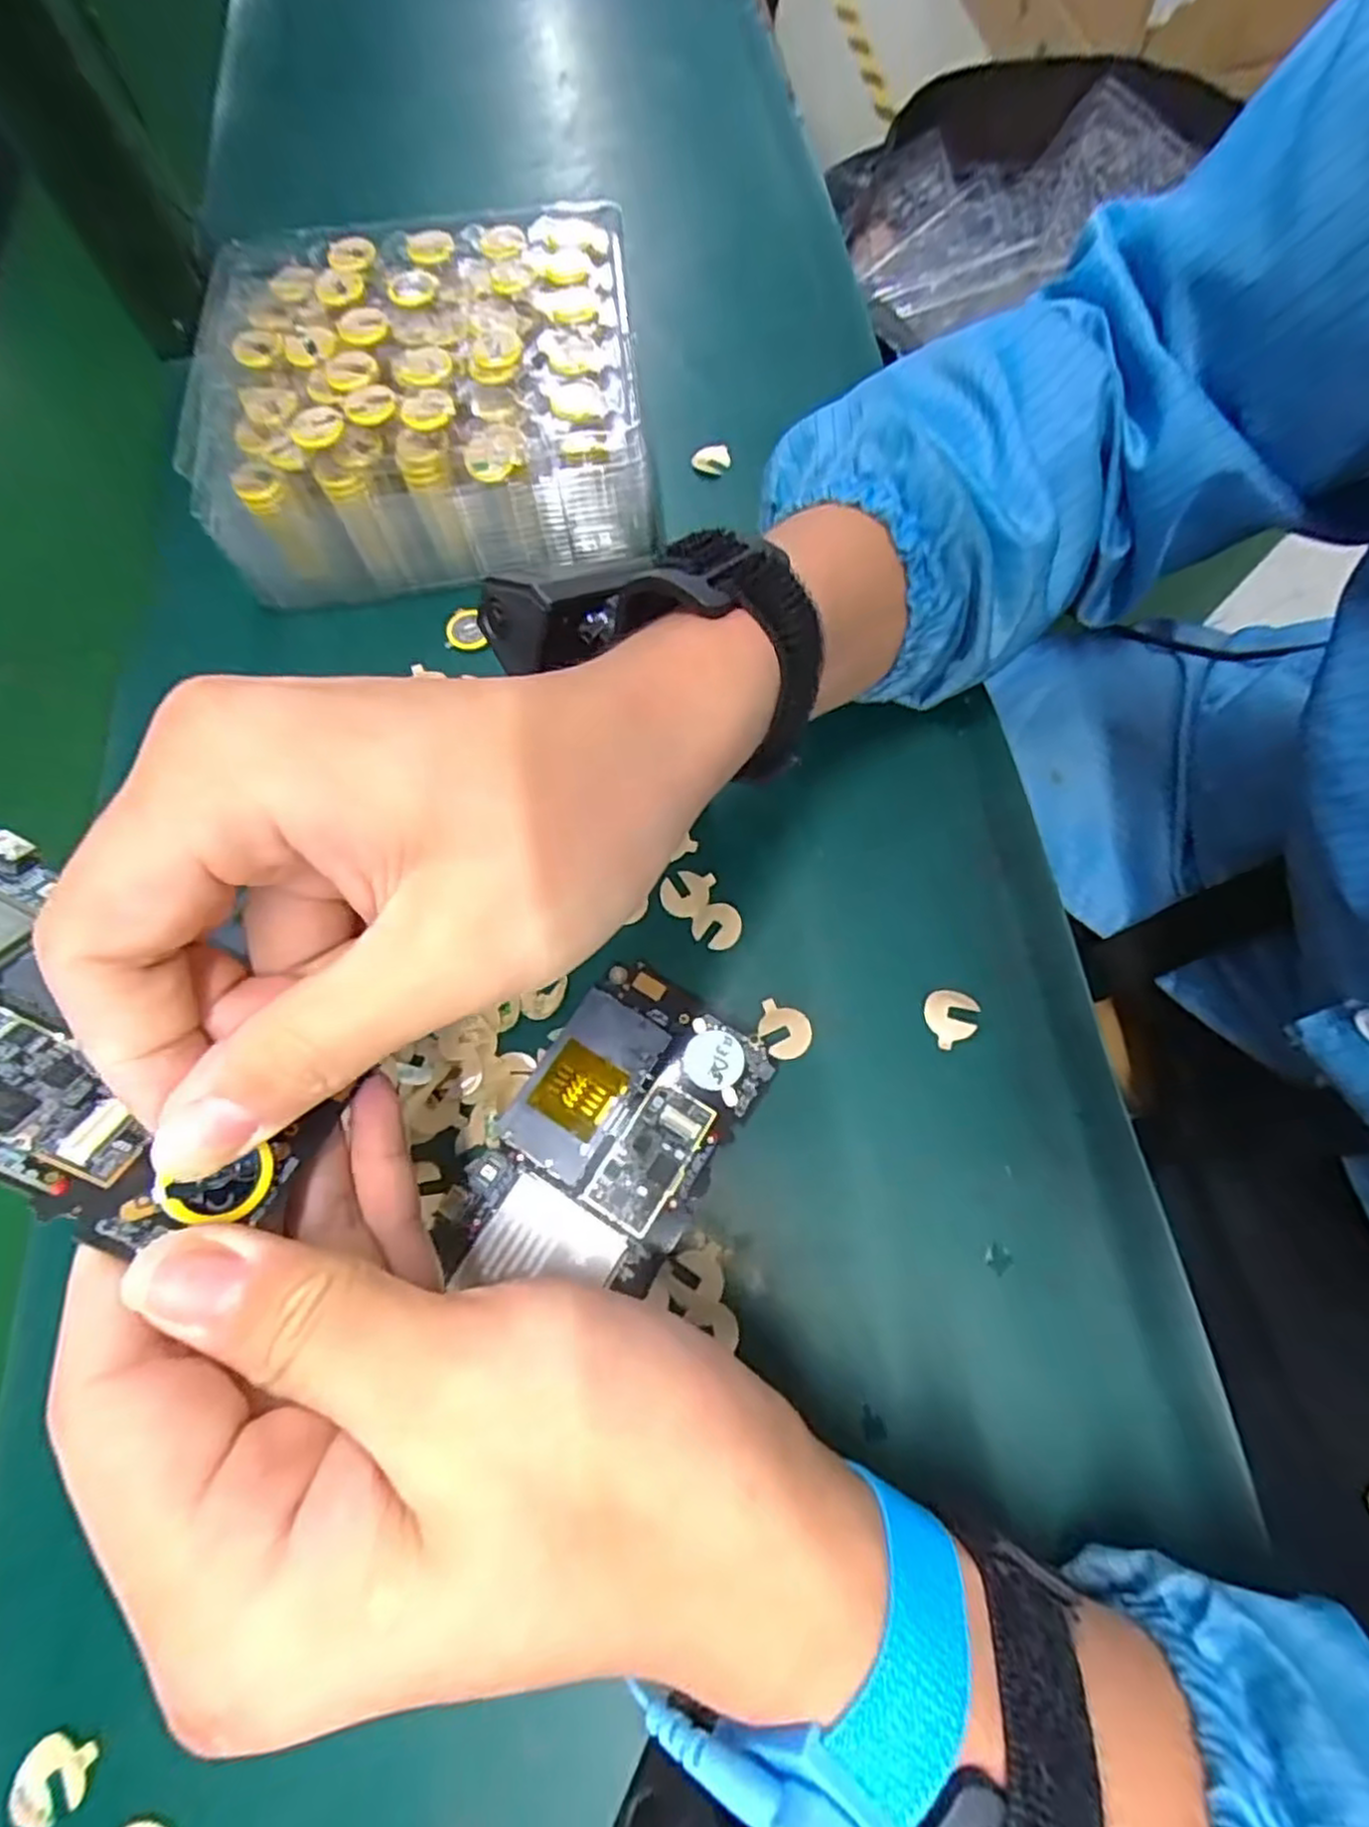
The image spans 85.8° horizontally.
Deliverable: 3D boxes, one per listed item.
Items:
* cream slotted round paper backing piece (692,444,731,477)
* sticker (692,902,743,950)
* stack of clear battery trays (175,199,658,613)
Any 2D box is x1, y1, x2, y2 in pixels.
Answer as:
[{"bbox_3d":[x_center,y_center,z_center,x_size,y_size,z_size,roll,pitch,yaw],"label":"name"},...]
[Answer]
[{"bbox_3d":[0.013,-0.208,0.338,0.017,0.004,0.015,-23,72,-8],"label":"cream slotted round paper backing piece"},{"bbox_3d":[0.012,0.004,0.261,0.017,0.004,0.016,0,71,0],"label":"sticker"},{"bbox_3d":[-0.107,-0.212,0.309,0.176,0.062,0.157,-5,72,-1],"label":"stack of clear battery trays"}]

